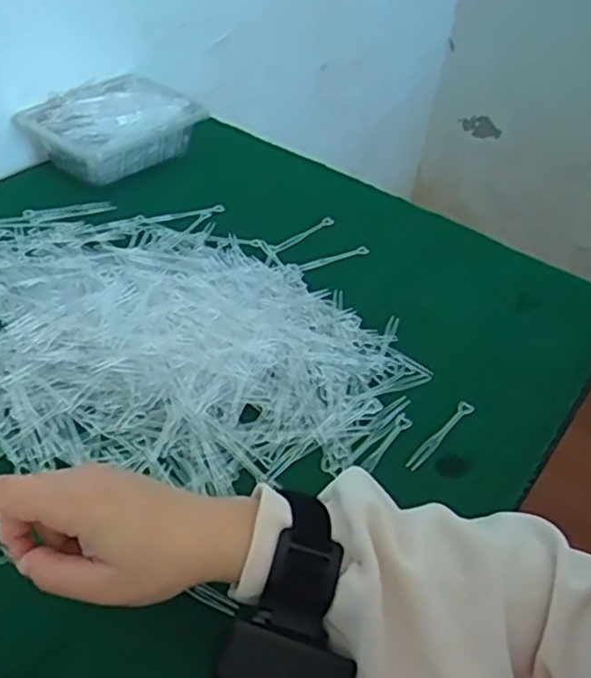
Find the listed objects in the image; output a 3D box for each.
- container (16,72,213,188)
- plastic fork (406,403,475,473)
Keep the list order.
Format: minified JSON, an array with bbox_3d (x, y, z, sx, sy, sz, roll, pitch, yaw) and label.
[{"bbox_3d":[-0.205,-0.240,0.763,0.127,0.058,0.170,32,48,25],"label":"container"},{"bbox_3d":[0.111,0.073,0.521,0.011,0.007,0.081,34,49,27],"label":"plastic fork"}]

